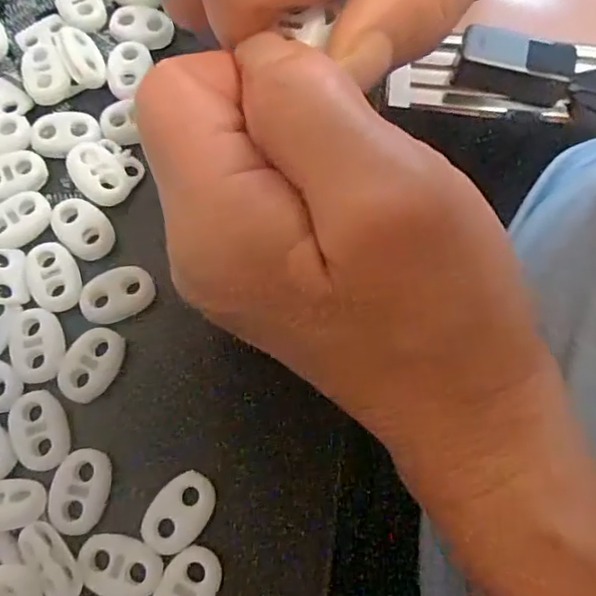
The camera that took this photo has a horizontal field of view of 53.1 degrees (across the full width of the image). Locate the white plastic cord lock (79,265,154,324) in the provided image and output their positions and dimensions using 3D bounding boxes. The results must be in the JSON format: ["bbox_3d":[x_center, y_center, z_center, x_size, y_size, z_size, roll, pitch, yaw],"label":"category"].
[{"bbox_3d":[-0.055,-0.002,0.181,0.022,0.004,0.015,-21,74,-8],"label":"white plastic cord lock"}]

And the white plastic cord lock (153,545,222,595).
[{"bbox_3d":[-0.029,0.076,0.155,0.014,0.004,0.022,25,73,6],"label":"white plastic cord lock"}]

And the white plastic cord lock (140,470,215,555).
[{"bbox_3d":[-0.033,0.059,0.164,0.015,0.004,0.022,35,74,9],"label":"white plastic cord lock"}]

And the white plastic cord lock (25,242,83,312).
[{"bbox_3d":[-0.075,-0.007,0.182,0.015,0.004,0.022,-21,74,-8],"label":"white plastic cord lock"}]

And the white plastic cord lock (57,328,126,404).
[{"bbox_3d":[-0.060,0.019,0.173,0.015,0.004,0.022,27,73,7],"label":"white plastic cord lock"}]

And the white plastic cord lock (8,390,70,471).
[{"bbox_3d":[-0.073,0.037,0.169,0.014,0.004,0.022,-13,73,-6],"label":"white plastic cord lock"}]

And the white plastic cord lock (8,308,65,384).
[{"bbox_3d":[-0.077,0.013,0.175,0.016,0.004,0.021,-21,74,-8],"label":"white plastic cord lock"}]

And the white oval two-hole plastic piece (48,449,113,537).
[{"bbox_3d":[-0.060,0.053,0.164,0.015,0.004,0.022,4,72,0],"label":"white oval two-hole plastic piece"}]

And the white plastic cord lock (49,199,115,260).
[{"bbox_3d":[-0.069,-0.023,0.190,0.023,0.004,0.015,42,75,11],"label":"white plastic cord lock"}]

